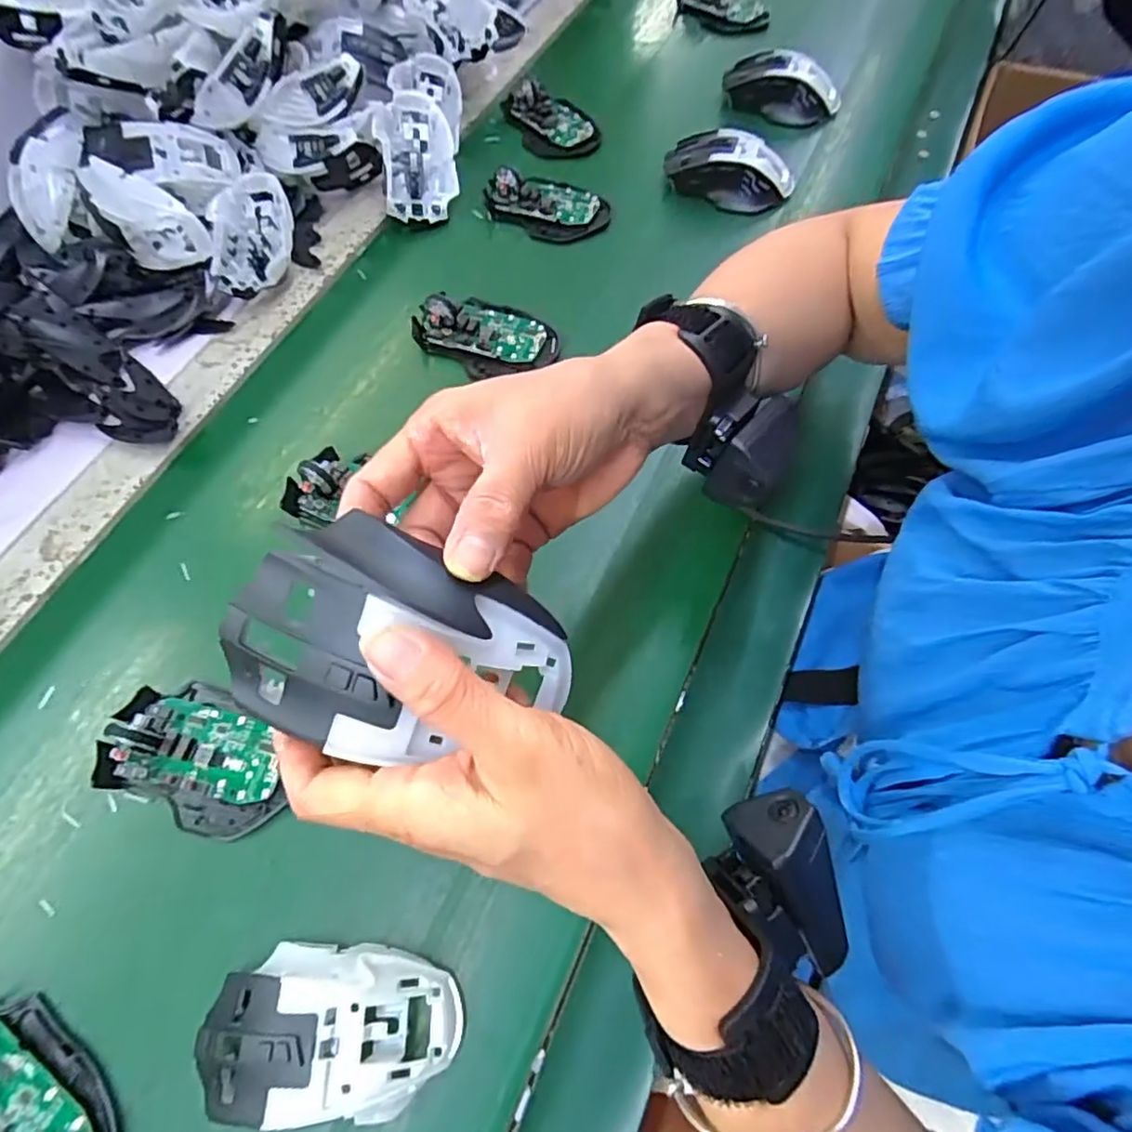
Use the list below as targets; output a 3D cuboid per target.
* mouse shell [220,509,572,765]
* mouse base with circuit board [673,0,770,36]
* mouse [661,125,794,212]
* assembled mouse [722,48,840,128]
[{"bbox_3d":[-0.055,0.028,0.205,0.103,0.050,0.068,13,65,7],"label":"mouse shell"},{"bbox_3d":[0.179,-0.642,0.700,0.106,0.031,0.070,16,62,5],"label":"mouse base with circuit board"},{"bbox_3d":[0.146,-0.355,0.551,0.111,0.042,0.059,24,67,12],"label":"mouse"},{"bbox_3d":[0.211,-0.472,0.603,0.110,0.049,0.055,25,64,9],"label":"assembled mouse"}]

